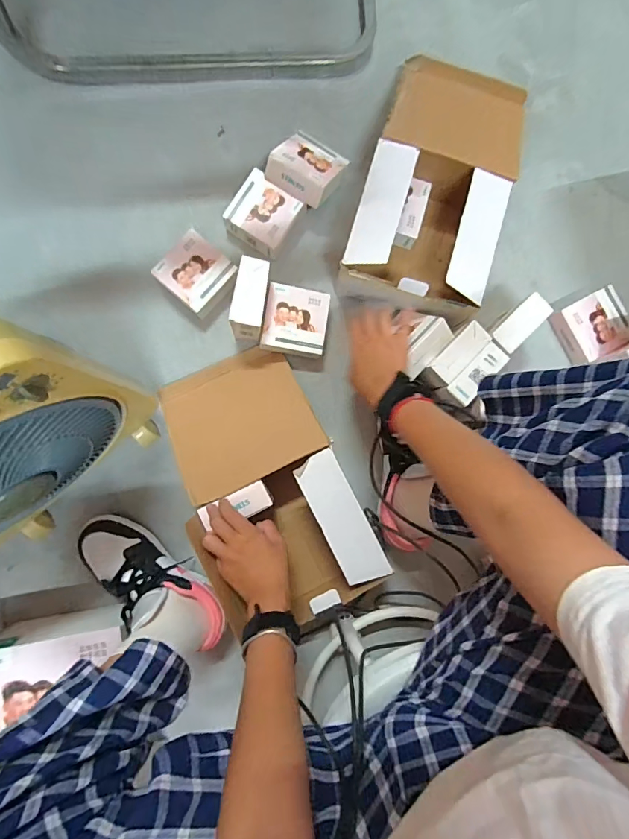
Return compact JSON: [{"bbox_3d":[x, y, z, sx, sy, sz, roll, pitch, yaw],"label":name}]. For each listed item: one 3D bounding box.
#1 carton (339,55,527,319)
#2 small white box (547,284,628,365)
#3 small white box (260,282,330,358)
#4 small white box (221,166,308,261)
[{"bbox_3d":[0.187,-0.364,0.645,0.198,0.113,0.394,18,86,-3],"label":"carton"},{"bbox_3d":[0.452,-0.155,0.688,0.102,0.045,0.103,-27,89,-4],"label":"small white box"},{"bbox_3d":[-0.028,-0.150,0.655,0.094,0.042,0.101,9,87,-3],"label":"small white box"},{"bbox_3d":[-0.080,-0.320,0.667,0.094,0.042,0.096,32,86,-2],"label":"small white box"}]

